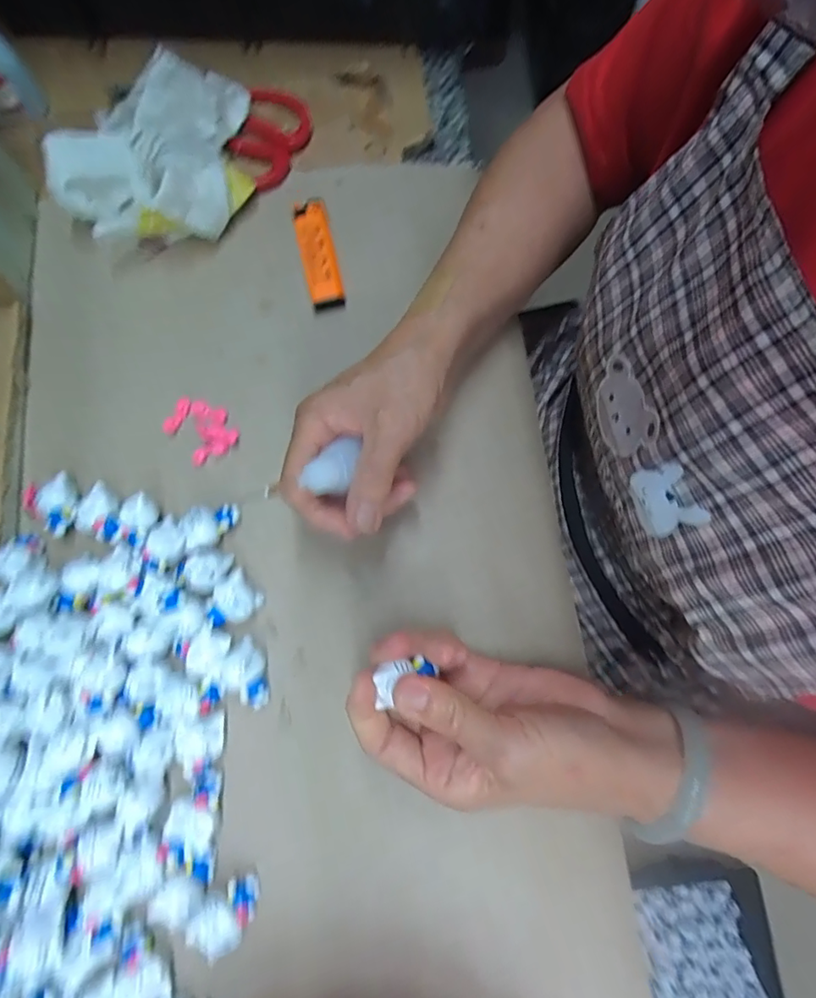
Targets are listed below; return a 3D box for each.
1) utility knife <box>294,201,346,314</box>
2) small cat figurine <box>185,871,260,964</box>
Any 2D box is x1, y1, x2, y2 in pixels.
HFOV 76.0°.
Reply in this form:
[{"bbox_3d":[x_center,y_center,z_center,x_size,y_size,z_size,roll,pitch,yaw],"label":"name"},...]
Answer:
[{"bbox_3d":[-0.061,-0.166,0.358,0.023,0.019,0.079,-13,77,-3],"label":"utility knife"},{"bbox_3d":[-0.093,0.213,0.268,0.024,0.016,0.033,41,80,9],"label":"small cat figurine"}]

